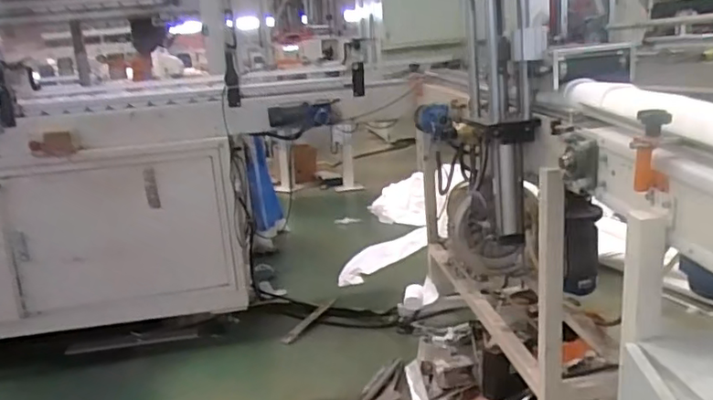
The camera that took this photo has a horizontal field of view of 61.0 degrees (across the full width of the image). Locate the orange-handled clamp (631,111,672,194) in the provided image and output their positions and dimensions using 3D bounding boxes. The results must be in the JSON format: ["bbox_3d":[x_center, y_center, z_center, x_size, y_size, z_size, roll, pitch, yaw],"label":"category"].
[{"bbox_3d":[0.425,-0.070,0.873,0.046,0.118,0.050,1,15,20],"label":"orange-handled clamp"}]

